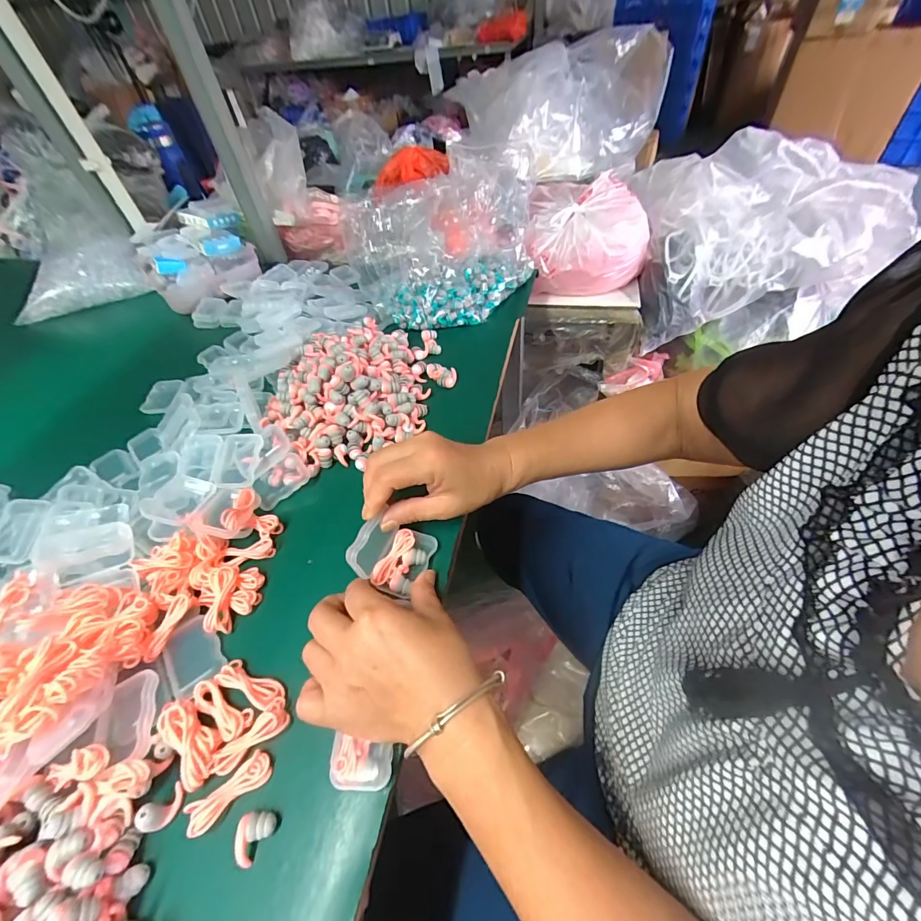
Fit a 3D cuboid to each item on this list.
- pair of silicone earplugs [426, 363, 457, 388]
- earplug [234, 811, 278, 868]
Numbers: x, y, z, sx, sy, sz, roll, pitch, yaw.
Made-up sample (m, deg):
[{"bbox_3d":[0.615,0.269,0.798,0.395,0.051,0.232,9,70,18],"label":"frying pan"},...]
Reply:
[{"bbox_3d":[-0.021,-0.101,0.488,0.024,0.012,0.040,-33,56,-24],"label":"pair of silicone earplugs"},{"bbox_3d":[-0.118,0.211,0.235,0.018,0.010,0.024,28,58,26],"label":"earplug"}]

